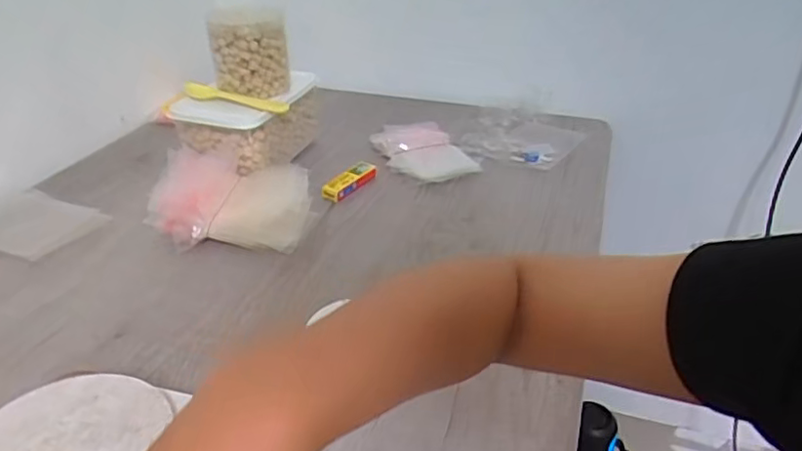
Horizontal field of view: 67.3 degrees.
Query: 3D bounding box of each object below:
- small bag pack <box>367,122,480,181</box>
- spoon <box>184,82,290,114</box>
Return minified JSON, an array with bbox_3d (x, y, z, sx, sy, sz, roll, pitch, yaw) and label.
[{"bbox_3d":[0.034,-0.102,0.829,0.118,0.032,0.133,-13,34,-20],"label":"small bag pack"},{"bbox_3d":[-0.204,-0.158,0.745,0.145,0.013,0.028,11,34,17],"label":"spoon"}]

